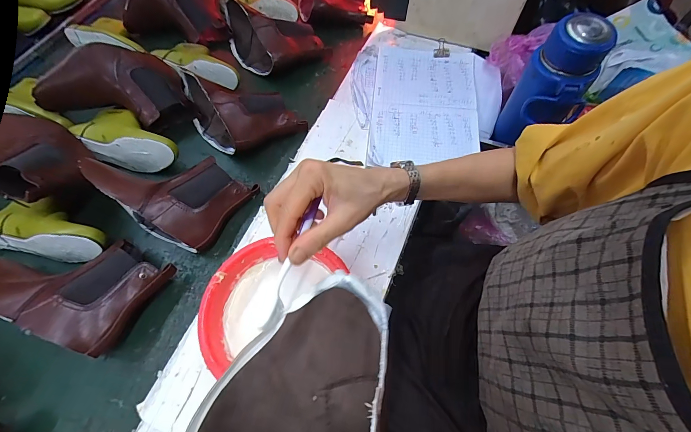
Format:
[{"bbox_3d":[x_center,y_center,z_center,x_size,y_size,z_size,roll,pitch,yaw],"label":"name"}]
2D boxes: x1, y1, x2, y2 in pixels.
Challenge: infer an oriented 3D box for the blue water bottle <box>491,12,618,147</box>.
[{"bbox_3d":[0.329,-0.206,0.498,0.077,0.191,0.081,-1,64,1],"label":"blue water bottle"}]

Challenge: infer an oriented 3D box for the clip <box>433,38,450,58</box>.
[{"bbox_3d":[0.212,-0.368,0.665,0.035,0.014,0.060,11,65,7],"label":"clip"}]

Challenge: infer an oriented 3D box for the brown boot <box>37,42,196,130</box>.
[{"bbox_3d":[-0.448,-0.234,0.591,0.241,0.105,0.142,-32,68,-13],"label":"brown boot"}]

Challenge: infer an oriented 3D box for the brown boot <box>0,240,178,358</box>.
[{"bbox_3d":[-0.414,0.088,0.463,0.243,0.099,0.144,23,67,12],"label":"brown boot"}]

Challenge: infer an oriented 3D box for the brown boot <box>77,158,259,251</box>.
[{"bbox_3d":[-0.302,-0.053,0.524,0.239,0.100,0.156,27,68,13],"label":"brown boot"}]

